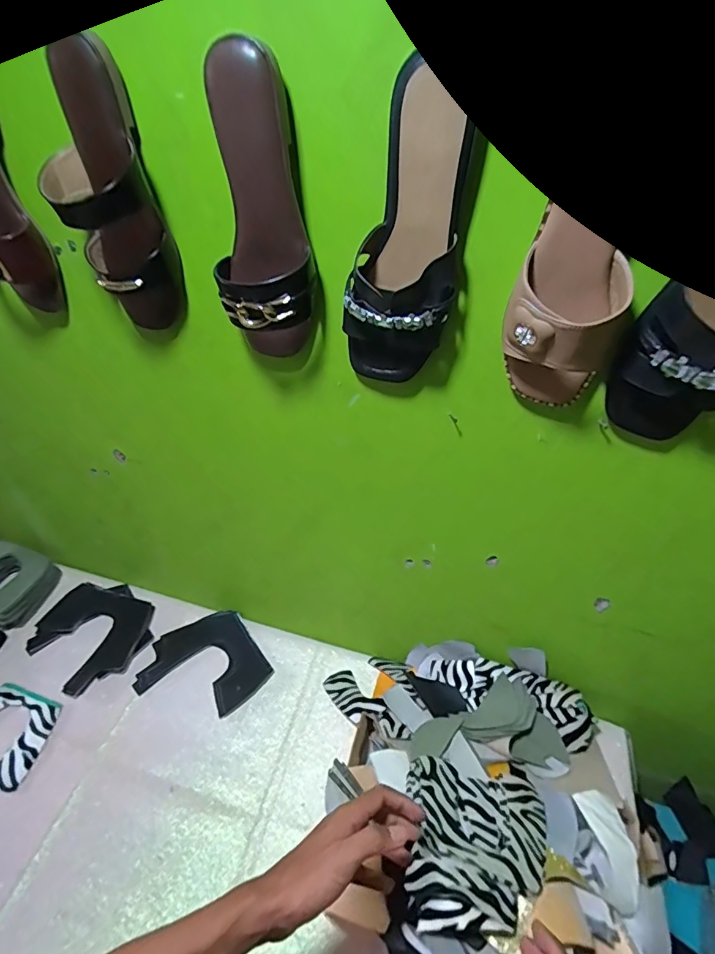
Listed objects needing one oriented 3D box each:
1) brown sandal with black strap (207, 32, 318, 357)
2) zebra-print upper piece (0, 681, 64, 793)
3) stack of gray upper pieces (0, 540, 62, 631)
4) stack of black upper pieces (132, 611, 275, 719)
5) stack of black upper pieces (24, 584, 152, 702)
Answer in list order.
[{"bbox_3d":[-0.079,-0.213,0.404,0.084,0.232,0.054,-2,40,-8],"label":"brown sandal with black strap"},{"bbox_3d":[-0.538,0.390,0.709,0.146,0.012,0.126,15,40,11],"label":"zebra-print upper piece"},{"bbox_3d":[-0.652,0.196,0.862,0.151,0.061,0.135,13,40,9],"label":"stack of gray upper pieces"},{"bbox_3d":[-0.266,0.326,0.801,0.191,0.013,0.181,-24,48,-31],"label":"stack of black upper pieces"},{"bbox_3d":[-0.468,0.274,0.829,0.193,0.017,0.174,23,43,20],"label":"stack of black upper pieces"}]

